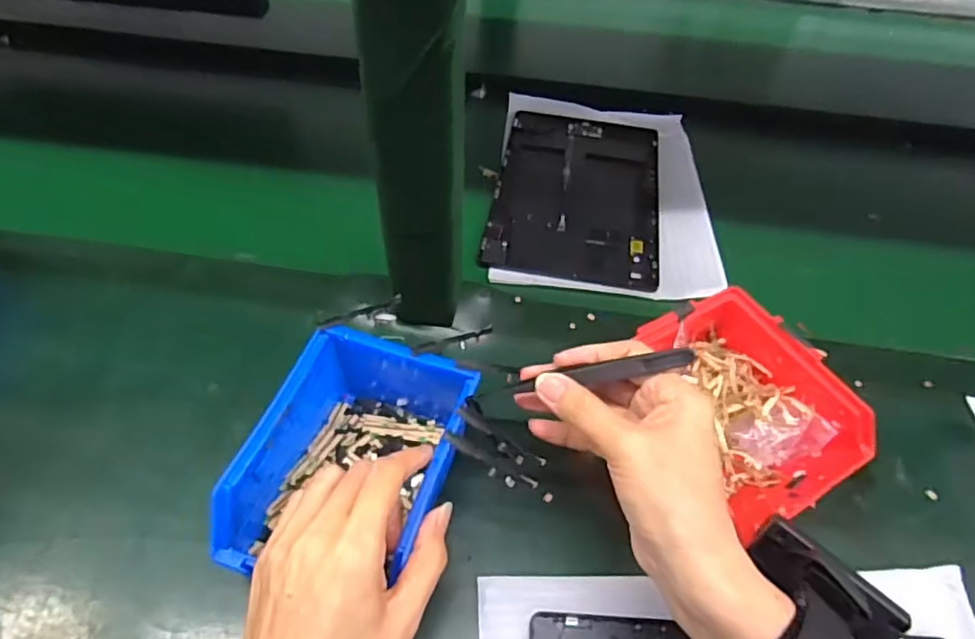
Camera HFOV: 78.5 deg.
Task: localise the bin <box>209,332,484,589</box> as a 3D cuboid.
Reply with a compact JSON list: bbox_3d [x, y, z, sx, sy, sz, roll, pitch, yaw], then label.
[{"bbox_3d":[-0.071,0.078,0.349,0.104,0.064,0.150,17,52,11],"label":"bin"}]

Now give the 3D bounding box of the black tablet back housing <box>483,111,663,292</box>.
[{"bbox_3d":[0.088,-0.125,0.581,0.153,0.007,0.237,8,51,5],"label":"black tablet back housing"}]

